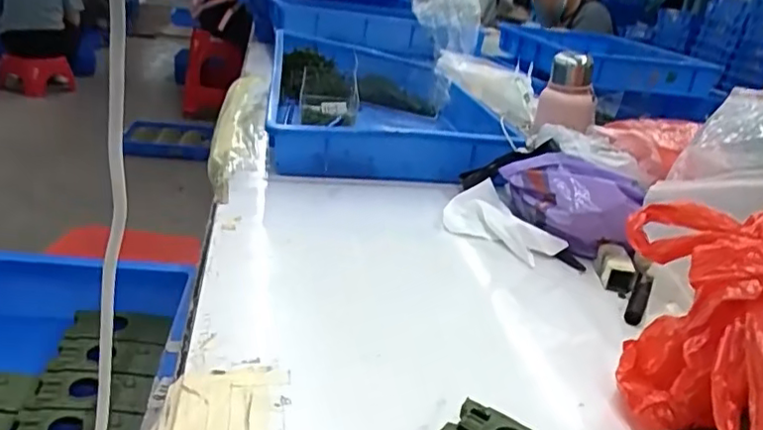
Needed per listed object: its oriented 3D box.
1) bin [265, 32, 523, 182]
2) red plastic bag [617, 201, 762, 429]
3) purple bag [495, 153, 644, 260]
[{"bbox_3d":[-0.010,-0.191,1.011,0.331,0.112,0.477,0,26,-7],"label":"bin"},{"bbox_3d":[0.225,0.068,0.412,0.134,0.149,0.158,-8,28,-29],"label":"red plastic bag"},{"bbox_3d":[0.216,-0.018,0.699,0.082,0.091,0.168,-3,26,-23],"label":"purple bag"}]

